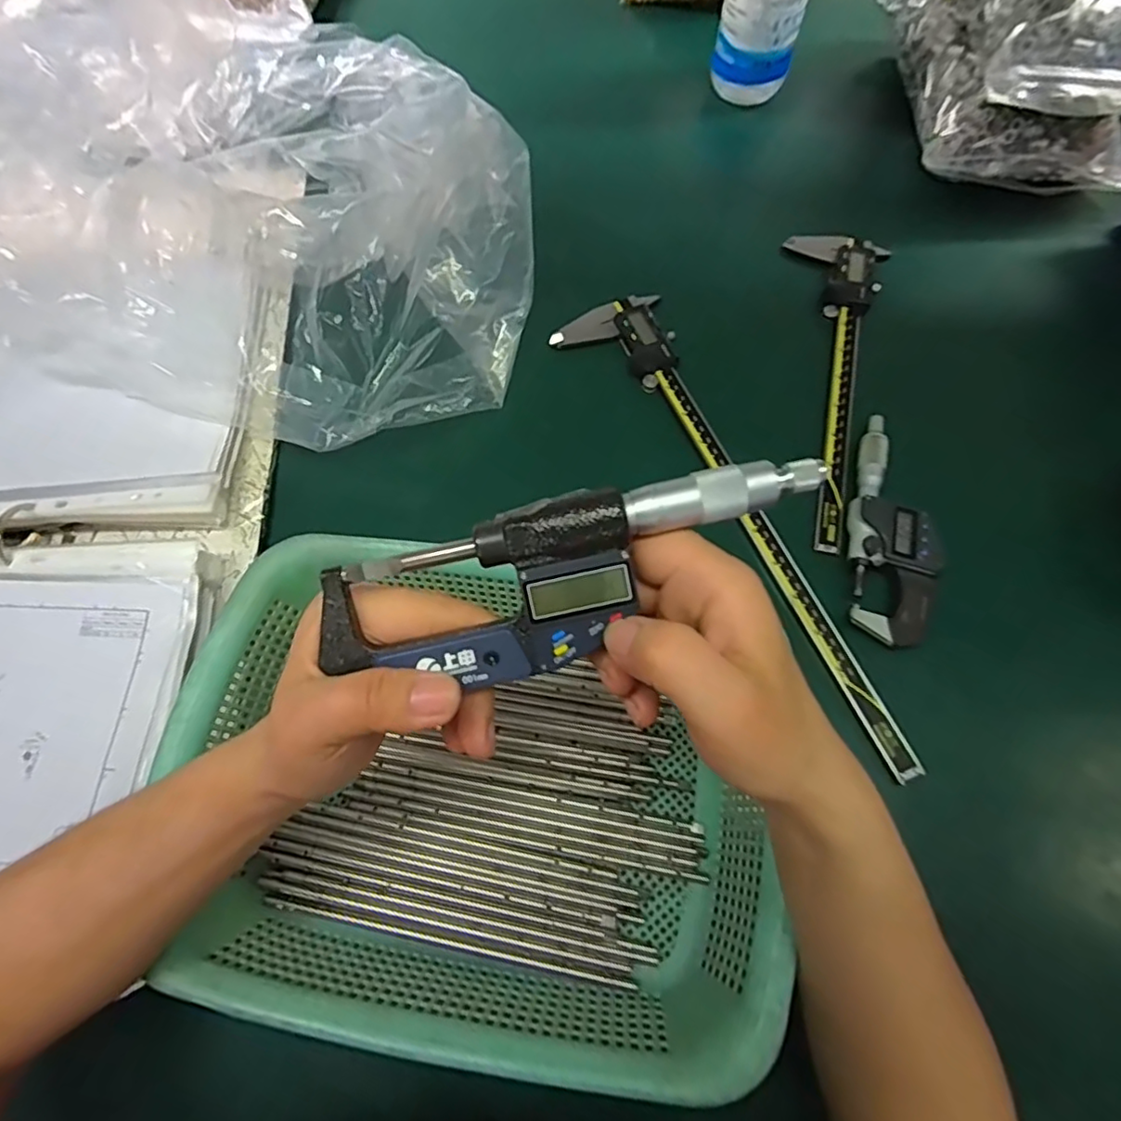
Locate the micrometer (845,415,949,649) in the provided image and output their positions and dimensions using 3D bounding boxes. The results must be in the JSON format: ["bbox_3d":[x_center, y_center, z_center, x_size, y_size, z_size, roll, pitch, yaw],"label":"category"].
[{"bbox_3d":[0.214,-0.024,0.391,0.052,0.019,0.155,7,69,3],"label":"micrometer"}]

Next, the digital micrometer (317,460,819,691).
[{"bbox_3d":[0.004,0.002,0.202,0.169,0.025,0.050,-23,70,2],"label":"digital micrometer"}]

